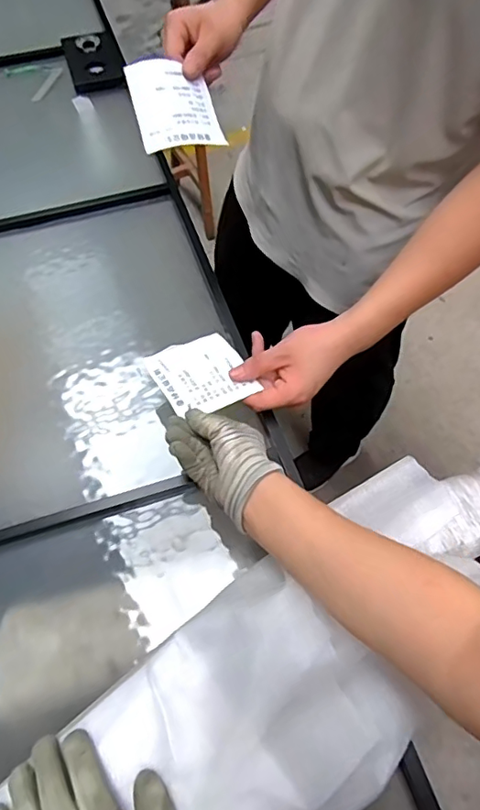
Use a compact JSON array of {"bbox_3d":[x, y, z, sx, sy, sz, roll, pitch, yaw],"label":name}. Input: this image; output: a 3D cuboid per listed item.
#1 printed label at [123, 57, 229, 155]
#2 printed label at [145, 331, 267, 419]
[{"bbox_3d":[-0.073,-0.347,0.614,0.095,0.012,0.102,-16,92,-20],"label":"printed label"},{"bbox_3d":[-0.043,-0.037,0.592,0.099,0.018,0.098,-27,62,-16],"label":"printed label"}]

